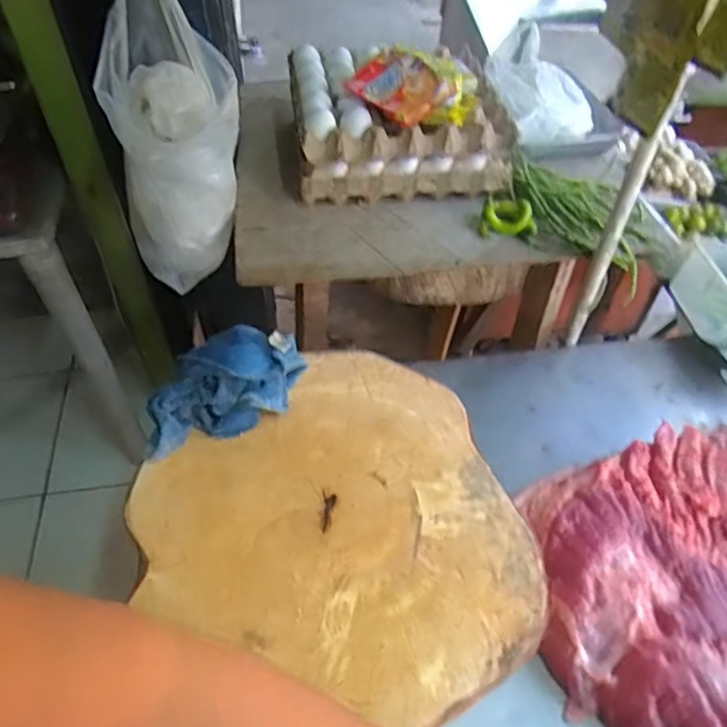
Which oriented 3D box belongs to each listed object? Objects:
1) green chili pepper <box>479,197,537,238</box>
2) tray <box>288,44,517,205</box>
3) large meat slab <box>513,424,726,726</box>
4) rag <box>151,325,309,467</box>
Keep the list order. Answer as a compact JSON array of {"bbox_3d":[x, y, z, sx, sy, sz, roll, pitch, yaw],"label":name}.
[{"bbox_3d":[0.205,-0.203,0.846,0.078,0.030,0.071,19,52,15],"label":"green chili pepper"},{"bbox_3d":[0.049,-0.357,0.892,0.295,0.134,0.242,-7,50,-6],"label":"tray"},{"bbox_3d":[0.357,0.231,0.647,0.339,0.067,0.341,-2,50,-2],"label":"large meat slab"},{"bbox_3d":[-0.164,0.023,0.676,0.193,0.056,0.119,-29,56,-23],"label":"rag"}]

